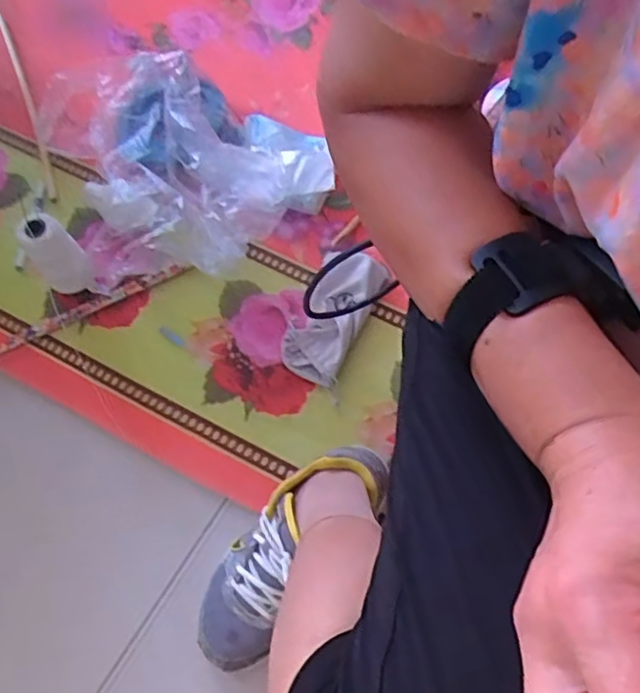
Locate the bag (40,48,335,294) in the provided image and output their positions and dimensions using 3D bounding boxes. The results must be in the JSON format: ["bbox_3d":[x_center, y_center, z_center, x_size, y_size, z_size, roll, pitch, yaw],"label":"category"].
[{"bbox_3d":[-0.180,-0.241,0.783,0.291,0.138,0.347,-24,70,-8],"label":"bag"}]

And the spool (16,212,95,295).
[{"bbox_3d":[-0.299,-0.099,0.726,0.053,0.113,0.055,0,68,1],"label":"spool"}]

